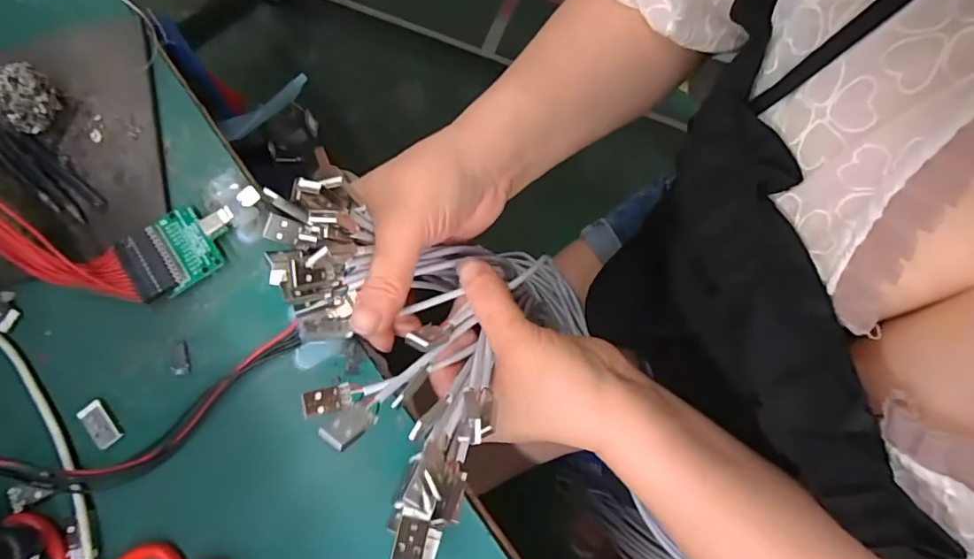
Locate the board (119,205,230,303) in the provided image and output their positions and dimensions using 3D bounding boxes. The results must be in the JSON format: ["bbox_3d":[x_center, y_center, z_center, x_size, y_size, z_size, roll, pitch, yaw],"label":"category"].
[{"bbox_3d":[-0.148,-0.016,0.253,0.052,0.012,0.037,-33,80,-8],"label":"board"}]

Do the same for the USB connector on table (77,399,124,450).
[{"bbox_3d":[-0.182,0.068,0.243,0.011,0.004,0.023,-39,81,-9],"label":"USB connector on table"}]

